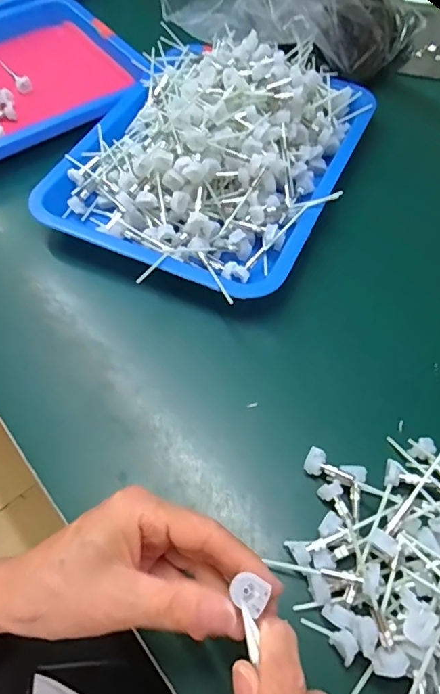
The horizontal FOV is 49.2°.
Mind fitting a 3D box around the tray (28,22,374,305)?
[{"bbox_3d":[-0.005,-0.210,0.490,0.258,0.079,0.319,23,63,14],"label":"tray"}]

